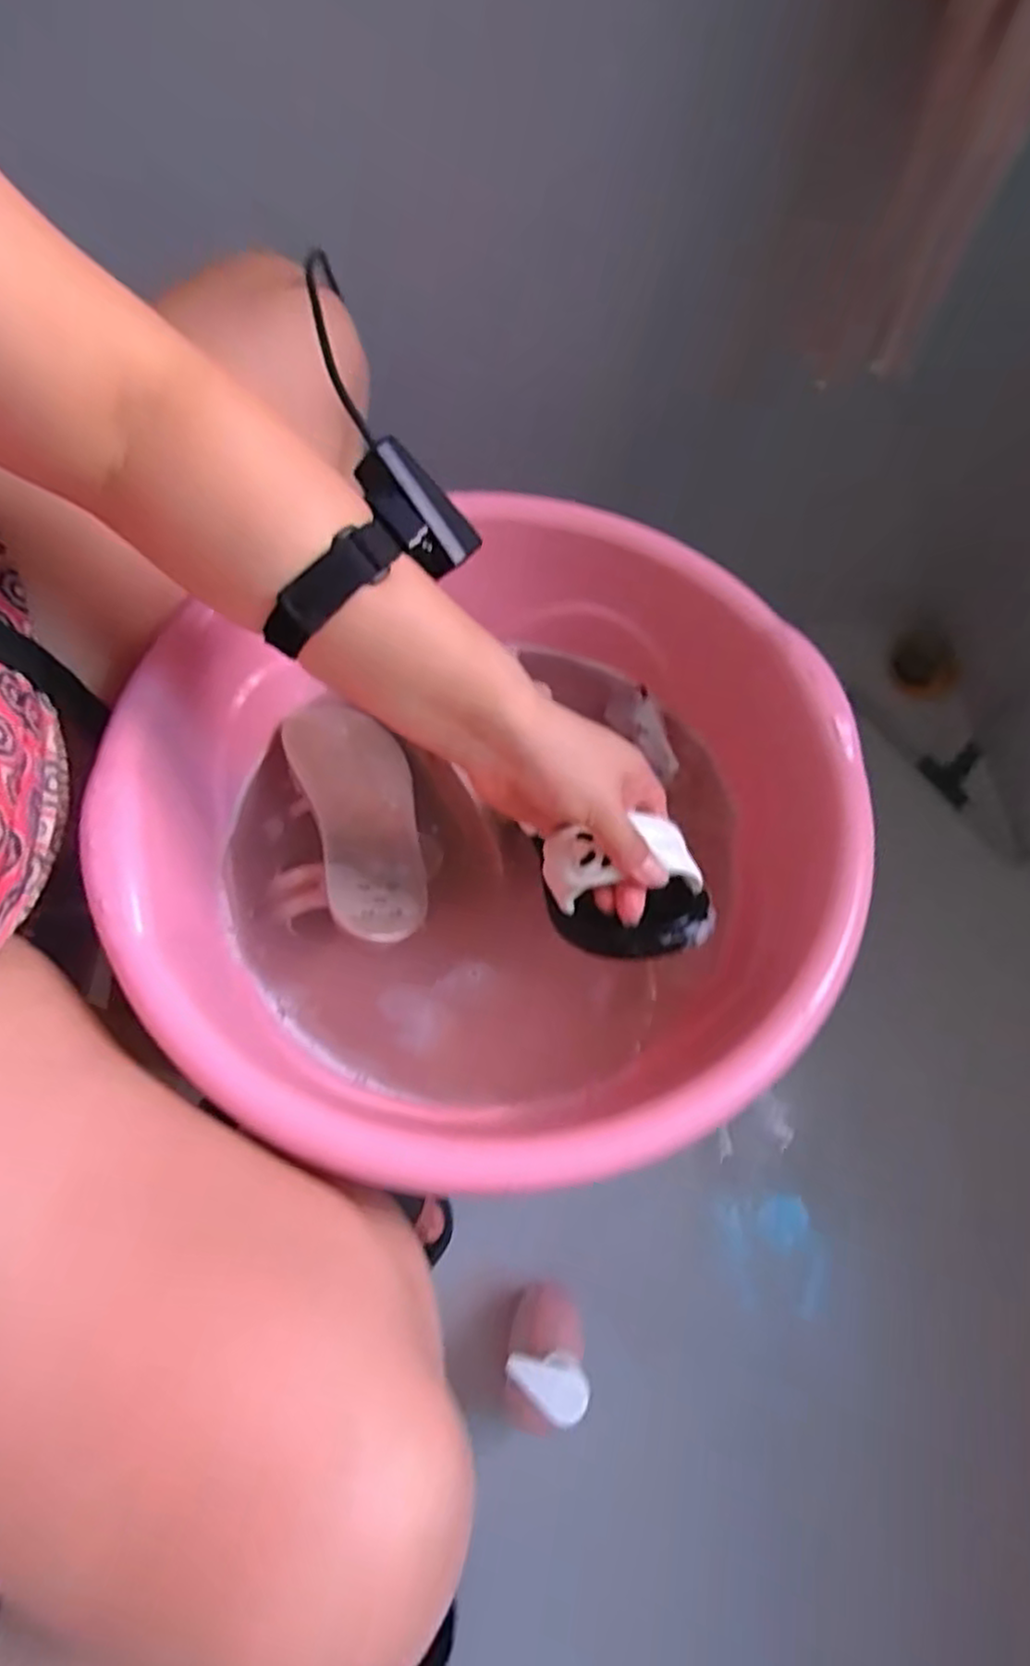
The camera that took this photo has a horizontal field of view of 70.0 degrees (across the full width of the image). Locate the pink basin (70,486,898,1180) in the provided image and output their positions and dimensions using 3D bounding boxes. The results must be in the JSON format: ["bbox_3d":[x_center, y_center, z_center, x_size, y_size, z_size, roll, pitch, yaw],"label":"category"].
[{"bbox_3d":[-0.011,-0.003,0.486,0.439,0.138,0.410,1,64,-2],"label":"pink basin"}]

